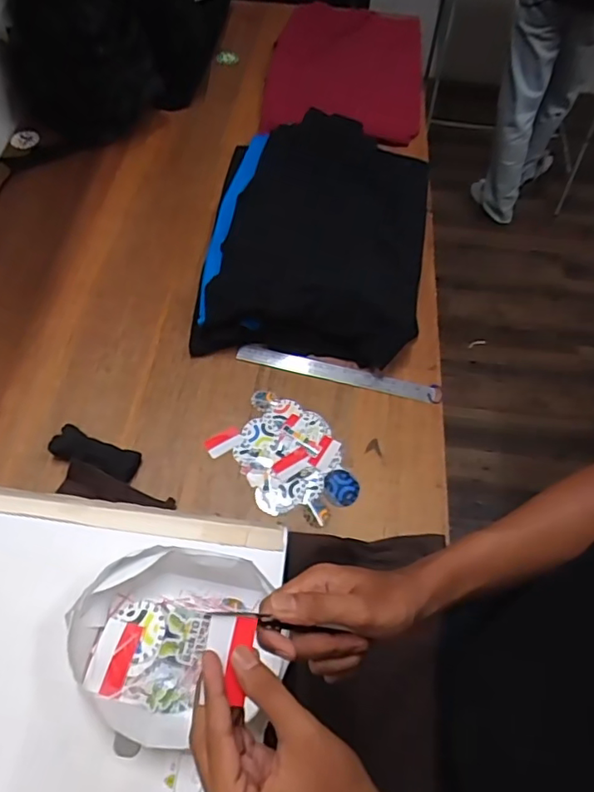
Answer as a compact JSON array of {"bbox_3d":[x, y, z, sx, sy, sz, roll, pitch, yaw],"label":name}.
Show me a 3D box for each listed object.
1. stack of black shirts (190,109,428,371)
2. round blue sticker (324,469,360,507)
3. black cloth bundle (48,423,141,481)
[{"bbox_3d":[0.044,-0.310,0.990,0.387,0.102,0.528,6,59,1],"label":"stack of black shirts"},{"bbox_3d":[0.065,0.135,0.796,0.051,0.004,0.052,3,66,-6],"label":"round blue sticker"},{"bbox_3d":[-0.289,0.084,0.787,0.125,0.032,0.046,18,60,9],"label":"black cloth bundle"}]

